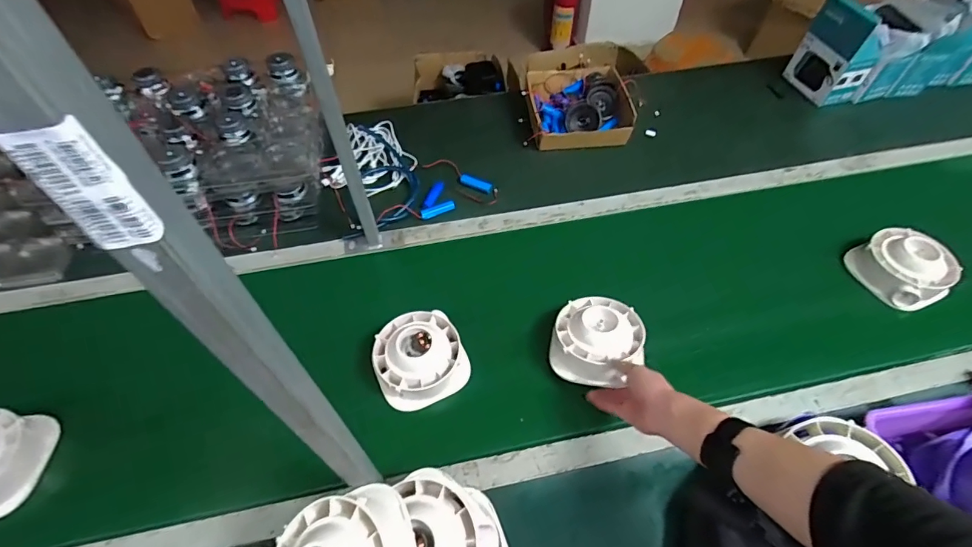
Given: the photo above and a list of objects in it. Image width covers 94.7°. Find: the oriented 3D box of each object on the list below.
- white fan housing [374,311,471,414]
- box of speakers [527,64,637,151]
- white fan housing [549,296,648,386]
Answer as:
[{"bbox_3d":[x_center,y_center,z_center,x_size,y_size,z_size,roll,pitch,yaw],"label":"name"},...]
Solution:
[{"bbox_3d":[-0.101,0.122,0.674,0.141,0.062,0.141,-20,70,-14],"label":"white fan housing"},{"bbox_3d":[0.211,-0.389,1.033,0.217,0.061,0.230,-4,54,-2],"label":"box of speakers"},{"bbox_3d":[0.170,0.095,0.668,0.131,0.064,0.138,-1,54,1],"label":"white fan housing"}]

